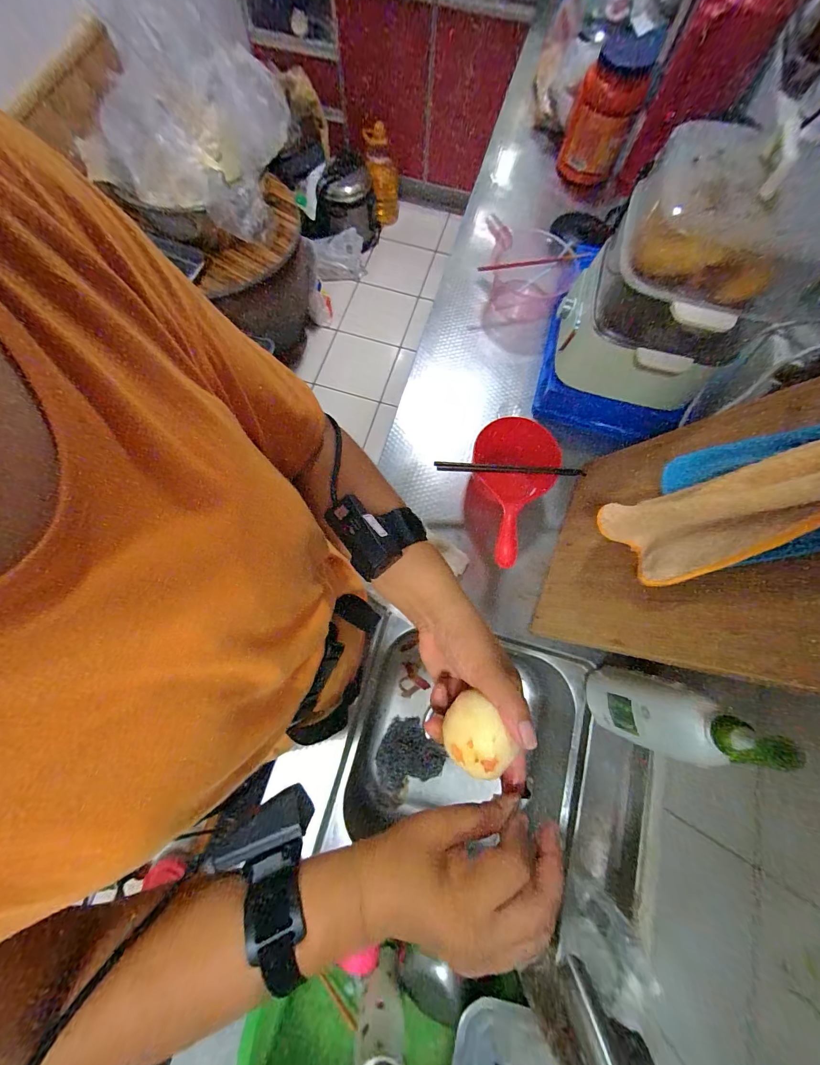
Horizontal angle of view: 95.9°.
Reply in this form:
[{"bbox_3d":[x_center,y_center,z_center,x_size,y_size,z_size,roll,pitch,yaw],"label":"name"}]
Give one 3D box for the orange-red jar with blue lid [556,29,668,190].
[{"bbox_3d":[0.406,-0.887,0.775,0.115,0.221,0.098,12,74,2],"label":"orange-red jar with blue lid"}]

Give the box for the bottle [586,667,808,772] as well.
[{"bbox_3d":[0.305,0.224,0.452,0.070,0.280,0.066,43,77,10],"label":"bottle"}]

